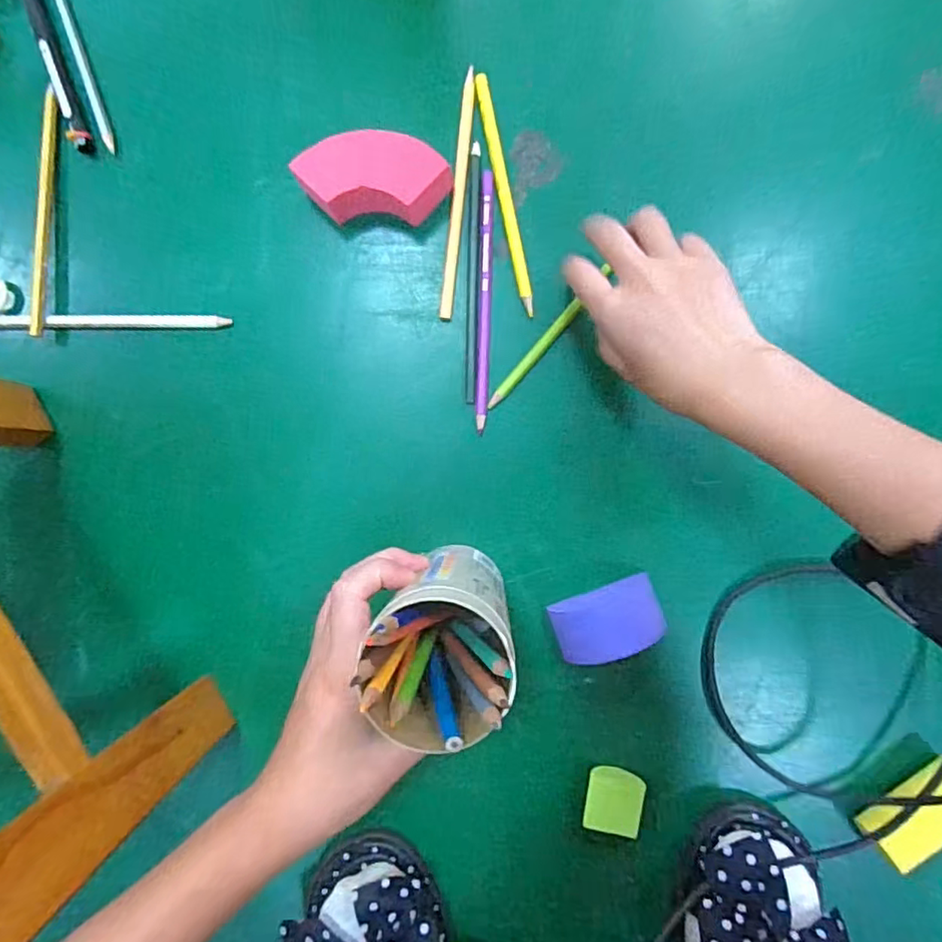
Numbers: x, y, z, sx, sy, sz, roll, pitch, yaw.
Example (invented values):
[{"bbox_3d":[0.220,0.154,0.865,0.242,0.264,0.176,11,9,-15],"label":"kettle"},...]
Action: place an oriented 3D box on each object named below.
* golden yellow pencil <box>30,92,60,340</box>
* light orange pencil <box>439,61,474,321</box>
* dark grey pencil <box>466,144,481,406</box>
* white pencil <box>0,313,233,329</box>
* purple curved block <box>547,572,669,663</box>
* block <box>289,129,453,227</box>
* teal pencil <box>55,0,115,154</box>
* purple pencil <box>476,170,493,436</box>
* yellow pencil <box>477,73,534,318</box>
[{"bbox_3d":[-0.285,-0.172,0.394,0.009,0.010,0.162,5,92,1],"label":"golden yellow pencil"},{"bbox_3d":[-0.009,-0.181,0.388,0.009,0.004,0.160,6,92,1],"label":"light orange pencil"},{"bbox_3d":[0.002,-0.129,0.388,0.007,0.004,0.167,1,92,1],"label":"dark grey pencil"},{"bbox_3d":[-0.248,-0.101,0.397,0.169,0.007,0.010,0,91,1],"label":"white pencil"},{"bbox_3d":[0.090,0.098,0.386,0.070,0.023,0.041,-18,91,2],"label":"purple curved block"},{"bbox_3d":[-0.060,-0.180,0.375,0.095,0.040,0.049,3,92,1],"label":"block"},{"bbox_3d":[-0.267,-0.296,0.395,0.008,0.004,0.164,-17,91,2],"label":"teal pencil"},{"bbox_3d":[0.009,-0.111,0.389,0.009,0.004,0.168,2,92,1],"label":"purple pencil"},{"bbox_3d":[0.022,-0.181,0.386,0.008,0.005,0.157,-11,91,1],"label":"yellow pencil"}]

